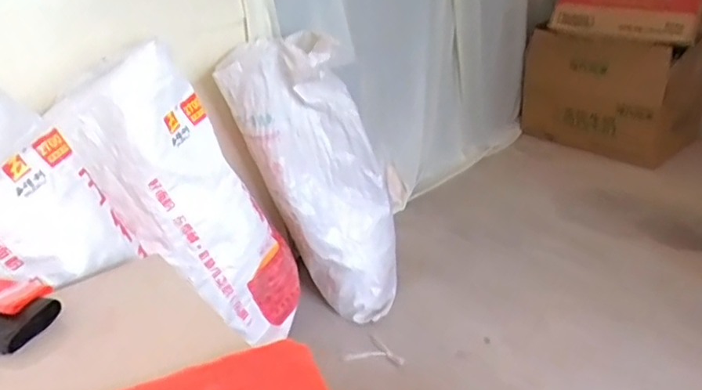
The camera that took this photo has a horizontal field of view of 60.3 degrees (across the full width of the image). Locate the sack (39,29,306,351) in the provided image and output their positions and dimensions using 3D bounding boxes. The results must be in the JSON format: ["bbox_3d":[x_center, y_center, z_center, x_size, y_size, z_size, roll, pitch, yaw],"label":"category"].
[{"bbox_3d":[-0.301,0.042,1.197,0.240,0.656,0.189,-30,29,1],"label":"sack"}]

